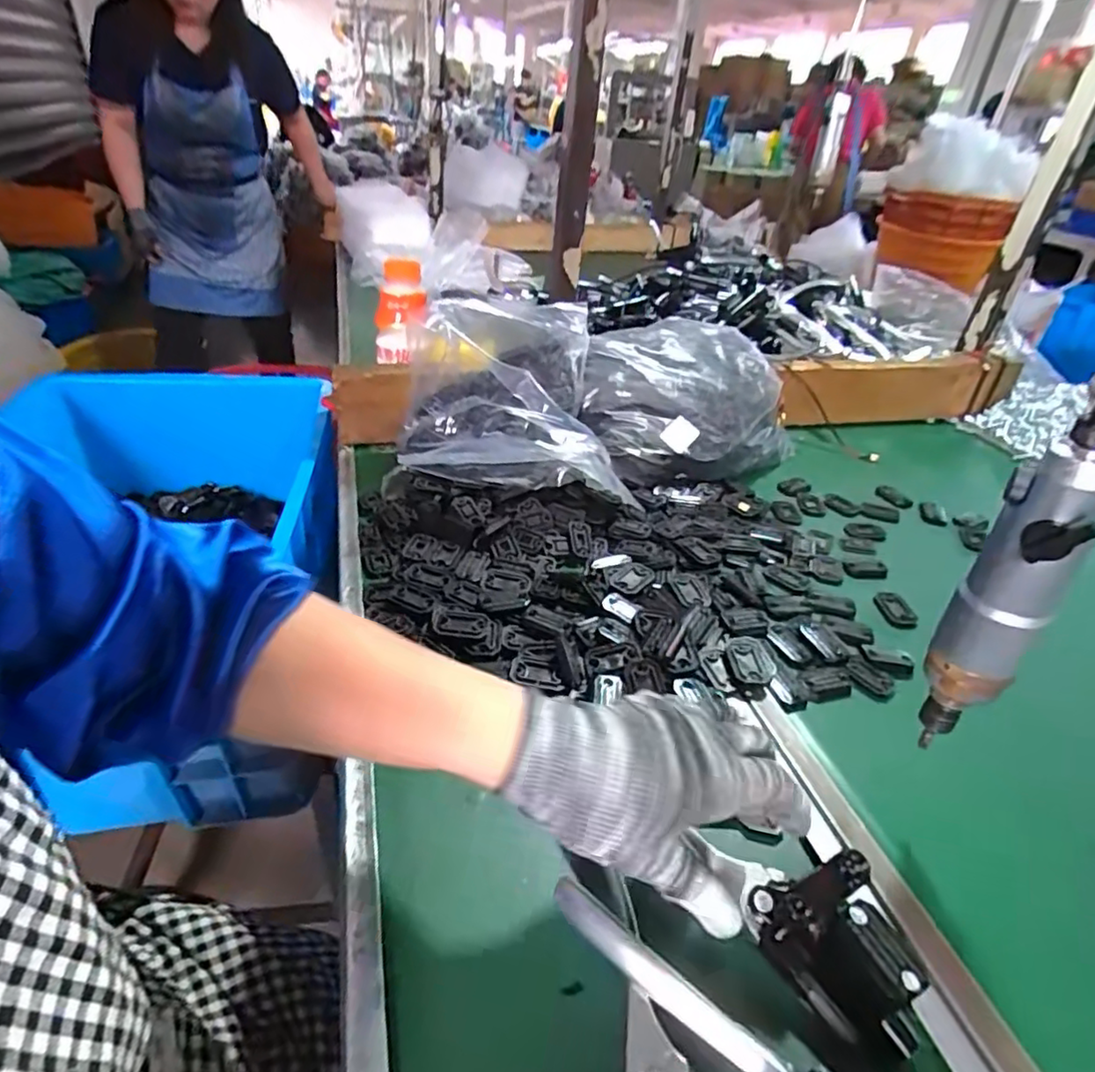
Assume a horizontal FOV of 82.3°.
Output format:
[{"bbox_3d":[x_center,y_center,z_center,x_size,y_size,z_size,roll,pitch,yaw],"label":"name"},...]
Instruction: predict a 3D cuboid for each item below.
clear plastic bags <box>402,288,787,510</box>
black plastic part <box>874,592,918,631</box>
[{"bbox_3d":[0.058,-0.153,0.705,0.428,0.157,0.235,-14,39,-23],"label":"clear plastic bags"},{"bbox_3d":[0.314,0.066,0.565,0.031,0.004,0.044,0,36,-5],"label":"black plastic part"}]

